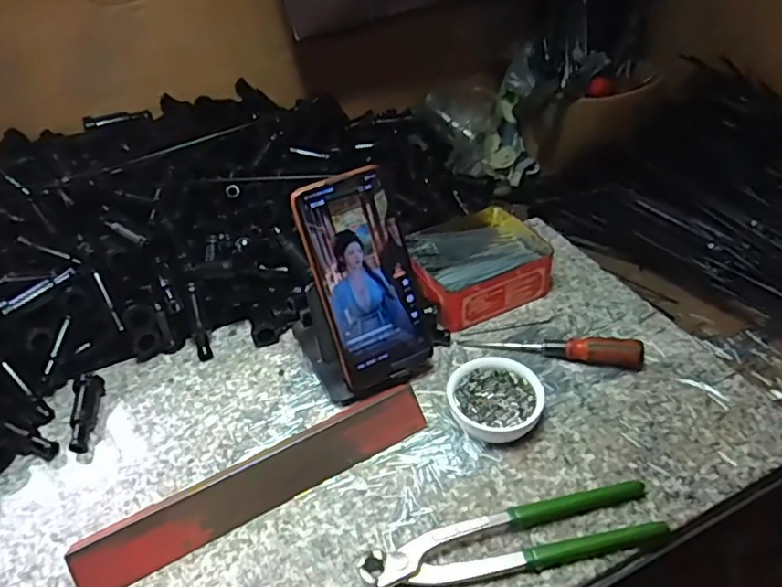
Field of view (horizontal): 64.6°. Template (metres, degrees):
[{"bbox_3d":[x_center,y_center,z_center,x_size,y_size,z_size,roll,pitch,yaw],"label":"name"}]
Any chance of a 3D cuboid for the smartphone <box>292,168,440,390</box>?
[{"bbox_3d":[-0.017,-0.011,0.483,0.082,0.165,0.008,-23,19,-18],"label":"smartphone"}]

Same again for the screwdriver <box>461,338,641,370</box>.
[{"bbox_3d":[0.136,0.046,0.527,0.149,0.023,0.018,6,41,12],"label":"screwdriver"}]

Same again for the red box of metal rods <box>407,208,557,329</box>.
[{"bbox_3d":[0.077,-0.030,0.603,0.132,0.047,0.120,-22,43,-19],"label":"red box of metal rods"}]

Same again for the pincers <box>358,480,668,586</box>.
[{"bbox_3d":[0.079,0.159,0.404,0.193,0.017,0.042,-11,41,-7],"label":"pincers"}]

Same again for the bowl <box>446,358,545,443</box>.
[{"bbox_3d":[0.081,0.084,0.483,0.070,0.026,0.070,-3,40,2],"label":"bowl"}]

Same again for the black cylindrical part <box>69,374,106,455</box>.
[{"bbox_3d":[-0.251,0.096,0.505,0.019,0.023,0.069,-10,41,-6],"label":"black cylindrical part"}]

